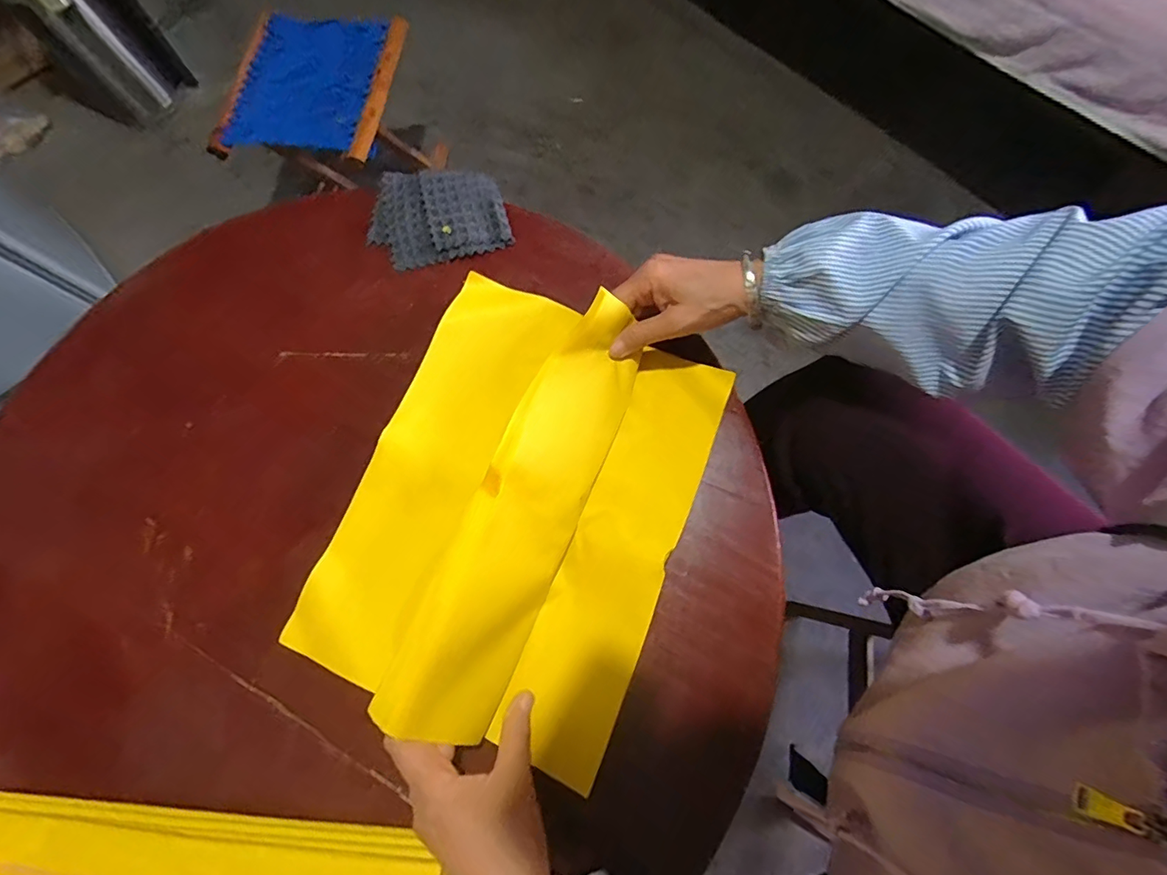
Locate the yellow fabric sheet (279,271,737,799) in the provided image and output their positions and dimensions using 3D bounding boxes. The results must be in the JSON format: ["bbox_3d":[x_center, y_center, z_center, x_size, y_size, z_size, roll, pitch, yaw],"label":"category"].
[{"bbox_3d":[-0.054,0.041,0.394,0.258,0.073,0.341,22,74,7],"label":"yellow fabric sheet"}]

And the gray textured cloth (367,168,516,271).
[{"bbox_3d":[-0.149,-0.229,0.519,0.137,0.024,0.098,-11,73,-3],"label":"gray textured cloth"}]

